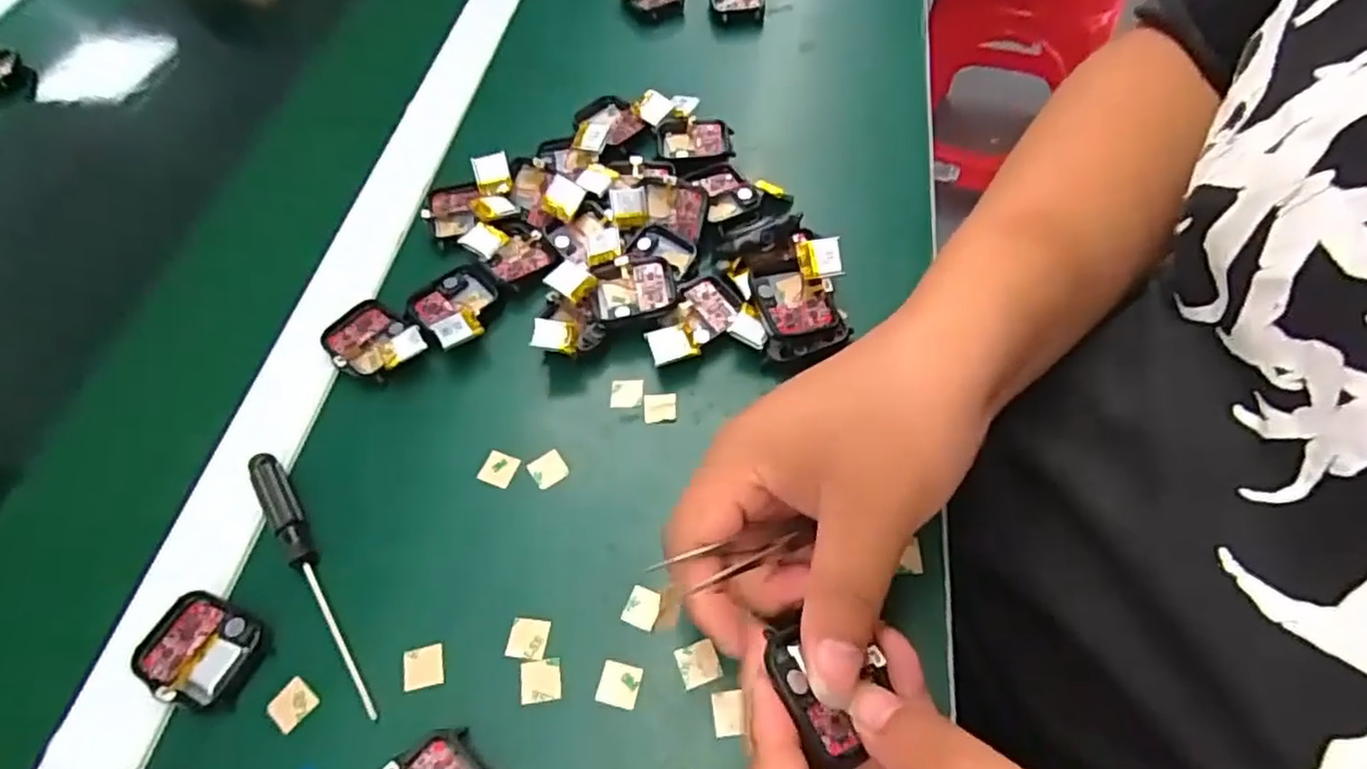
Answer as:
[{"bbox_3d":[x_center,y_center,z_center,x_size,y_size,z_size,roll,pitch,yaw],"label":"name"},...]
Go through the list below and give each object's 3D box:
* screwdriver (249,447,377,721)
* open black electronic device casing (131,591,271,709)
[{"bbox_3d":[-0.156,0.080,0.303,0.012,0.015,0.129,-32,60,-15],"label":"screwdriver"},{"bbox_3d":[-0.193,0.107,0.290,0.044,0.011,0.038,19,60,17],"label":"open black electronic device casing"}]

